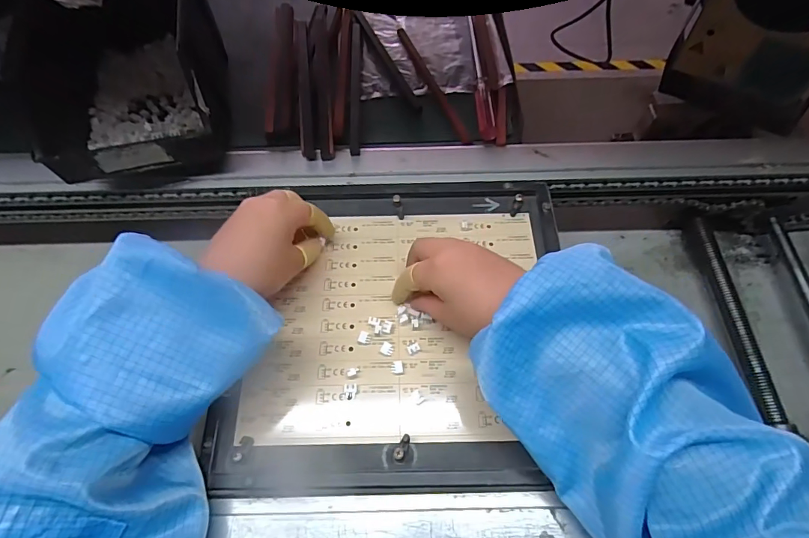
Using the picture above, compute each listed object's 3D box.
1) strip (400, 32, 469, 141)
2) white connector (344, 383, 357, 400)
[{"bbox_3d":[0.031,-0.216,0.495,0.010,0.009,0.188,-20,63,-9],"label":"strip"},{"bbox_3d":[-0.044,0.100,0.352,0.010,0.004,0.012,0,62,2],"label":"white connector"}]

